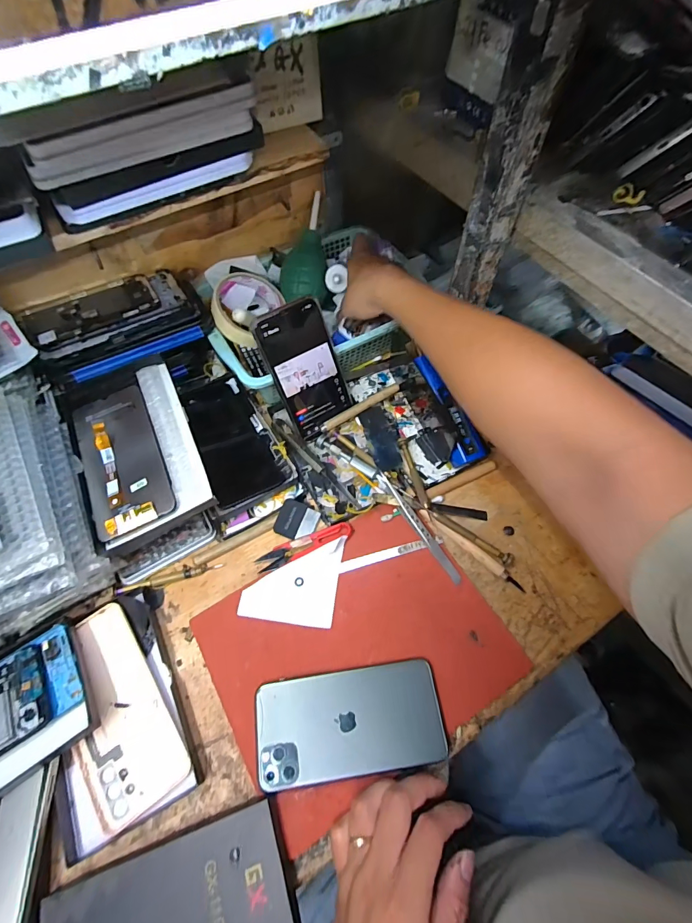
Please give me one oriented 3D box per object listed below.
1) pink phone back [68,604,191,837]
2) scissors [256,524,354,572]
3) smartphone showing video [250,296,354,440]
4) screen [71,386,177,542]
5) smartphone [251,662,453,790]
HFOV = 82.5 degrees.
[{"bbox_3d":[-0.198,0.211,0.341,0.070,0.006,0.162,-27,71,-19],"label":"pink phone back"},{"bbox_3d":[-0.042,0.087,0.405,0.101,0.006,0.021,-20,63,-11],"label":"scissors"},{"bbox_3d":[-0.042,-0.099,0.432,0.074,0.139,0.008,-29,32,-12],"label":"smartphone showing video"},{"bbox_3d":[-0.217,-0.008,0.375,0.070,0.011,0.157,-24,64,-13],"label":"screen"},{"bbox_3d":[0.003,0.215,0.328,0.149,0.012,0.074,-8,62,-4],"label":"smartphone"}]

